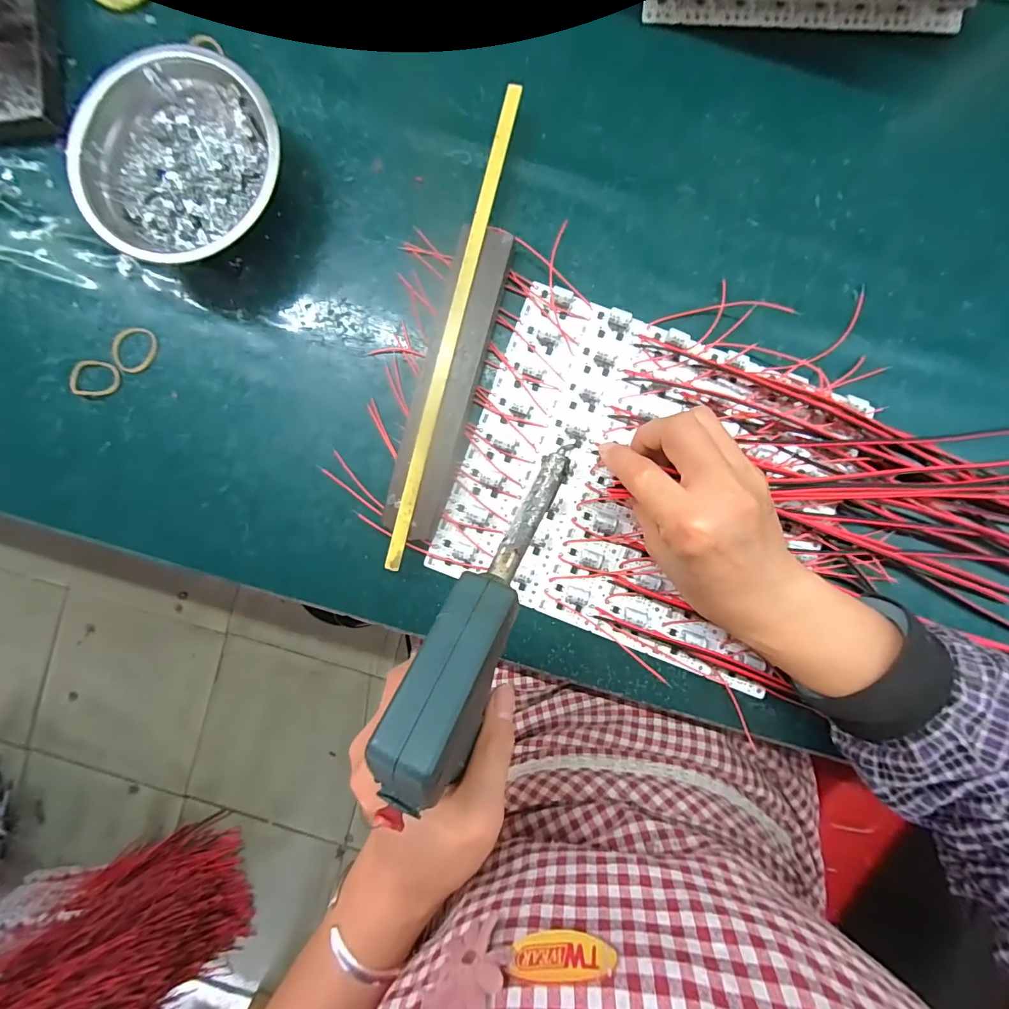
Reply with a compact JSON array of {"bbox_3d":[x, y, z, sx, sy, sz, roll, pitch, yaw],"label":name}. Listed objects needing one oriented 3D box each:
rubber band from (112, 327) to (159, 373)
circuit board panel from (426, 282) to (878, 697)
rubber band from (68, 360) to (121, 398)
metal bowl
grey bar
[{"bbox_3d":[-0.253,-0.105,0.301,0.029,0.004,0.031,0,90,1],"label":"rubber band"},{"bbox_3d":[0.091,-0.013,0.289,0.232,0.014,0.198,21,90,1],"label":"circuit board panel"},{"bbox_3d":[-0.278,-0.085,0.301,0.032,0.005,0.025,5,90,1],"label":"rubber band"},{"bbox_3d":[-0.197,-0.210,0.281,0.125,0.041,0.118,-33,89,1],"label":"metal bowl"},{"bbox_3d":[-0.036,-0.077,0.289,0.037,0.018,0.195,15,90,1],"label":"grey bar"}]

